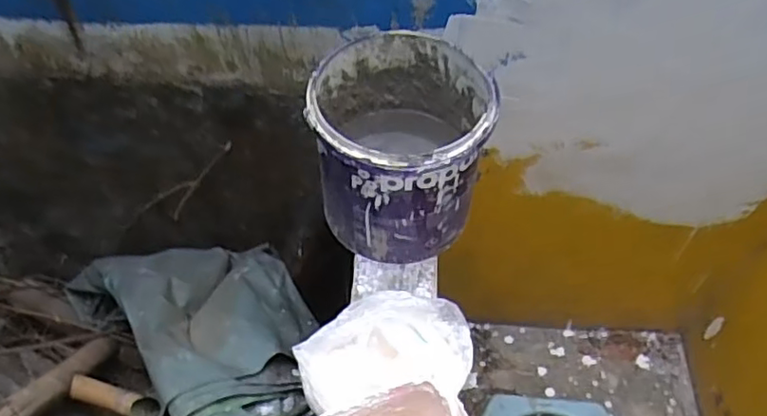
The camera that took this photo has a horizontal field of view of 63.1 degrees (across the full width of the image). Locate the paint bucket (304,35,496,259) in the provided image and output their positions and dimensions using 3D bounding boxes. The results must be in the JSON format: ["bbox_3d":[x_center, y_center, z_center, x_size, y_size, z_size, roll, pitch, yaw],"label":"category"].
[{"bbox_3d":[0.021,-0.061,0.679,0.178,0.174,0.186,1,54,-1],"label":"paint bucket"}]

